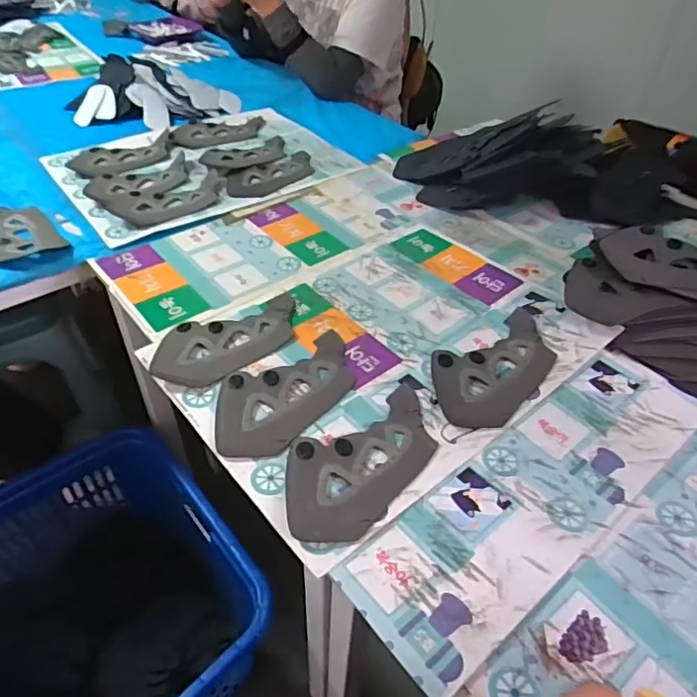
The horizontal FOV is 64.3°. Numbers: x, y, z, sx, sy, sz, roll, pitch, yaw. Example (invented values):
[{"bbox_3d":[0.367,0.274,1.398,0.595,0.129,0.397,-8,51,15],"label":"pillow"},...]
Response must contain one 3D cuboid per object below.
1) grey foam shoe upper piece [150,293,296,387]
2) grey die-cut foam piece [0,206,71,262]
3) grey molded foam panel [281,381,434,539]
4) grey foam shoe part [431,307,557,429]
[{"bbox_3d":[-0.153,-0.016,0.734,0.215,0.012,0.108,-28,51,-29],"label":"grey foam shoe upper piece"},{"bbox_3d":[-0.532,-0.193,0.896,0.127,0.019,0.162,-16,46,-20],"label":"grey die-cut foam piece"},{"bbox_3d":[0.019,0.119,0.595,0.206,0.008,0.127,-23,49,-25],"label":"grey molded foam panel"},{"bbox_3d":[0.189,0.019,0.706,0.220,0.011,0.115,-33,53,-32],"label":"grey foam shoe part"}]

